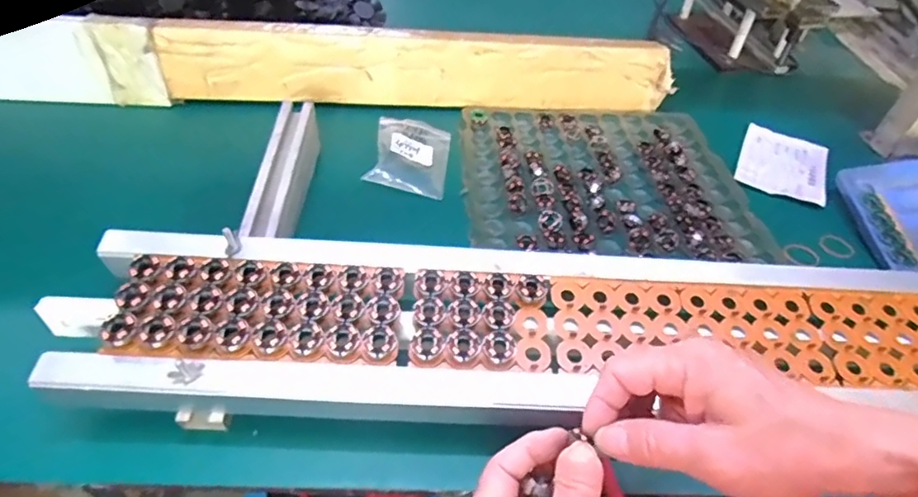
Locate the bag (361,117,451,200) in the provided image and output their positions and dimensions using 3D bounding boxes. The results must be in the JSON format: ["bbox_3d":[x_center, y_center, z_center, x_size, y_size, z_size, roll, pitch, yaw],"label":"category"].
[{"bbox_3d":[-0.056,-0.113,0.640,0.085,0.015,0.124,7,46,1],"label":"bag"}]

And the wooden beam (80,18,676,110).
[{"bbox_3d":[-0.074,-0.233,0.702,0.715,0.086,0.060,1,46,-5],"label":"wooden beam"}]

